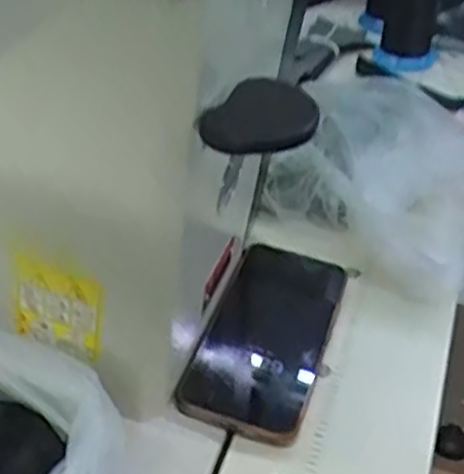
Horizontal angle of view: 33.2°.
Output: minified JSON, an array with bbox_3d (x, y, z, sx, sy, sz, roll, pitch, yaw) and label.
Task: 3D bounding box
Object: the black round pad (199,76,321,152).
[{"bbox_3d":[0.014,-0.053,0.340,0.048,0.006,0.057,13,40,14],"label":"black round pad"}]

